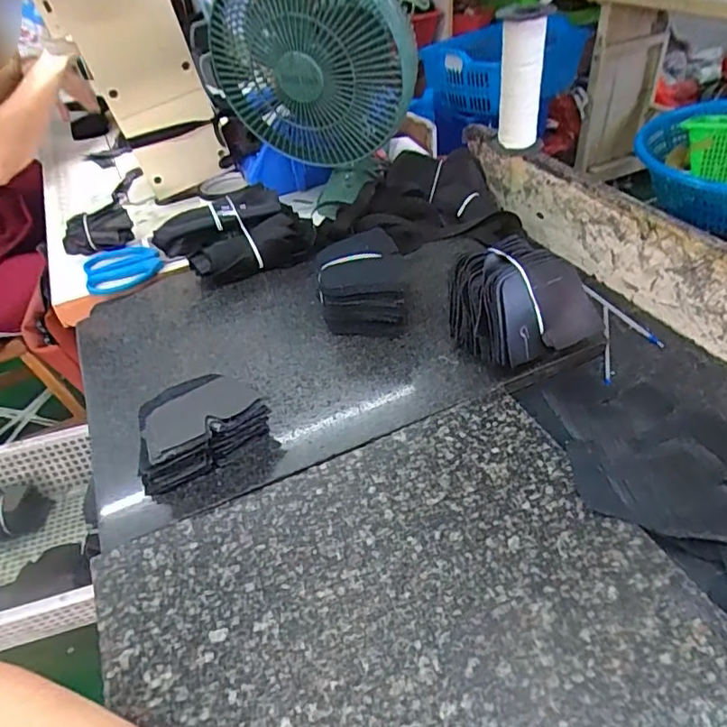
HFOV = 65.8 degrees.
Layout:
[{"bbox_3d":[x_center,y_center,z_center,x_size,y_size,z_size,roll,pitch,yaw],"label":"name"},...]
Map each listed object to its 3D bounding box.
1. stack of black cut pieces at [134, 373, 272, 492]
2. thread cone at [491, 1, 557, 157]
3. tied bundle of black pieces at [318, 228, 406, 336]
[{"bbox_3d":[-0.138,0.050,0.455,0.102,0.050,0.066,-29,46,-26],"label":"stack of black cut pieces"},{"bbox_3d":[0.180,-0.320,0.641,0.056,0.155,0.050,12,43,19],"label":"thread cone"},{"bbox_3d":[-0.004,-0.078,0.567,0.084,0.074,0.092,-7,40,-3],"label":"tied bundle of black pieces"}]

